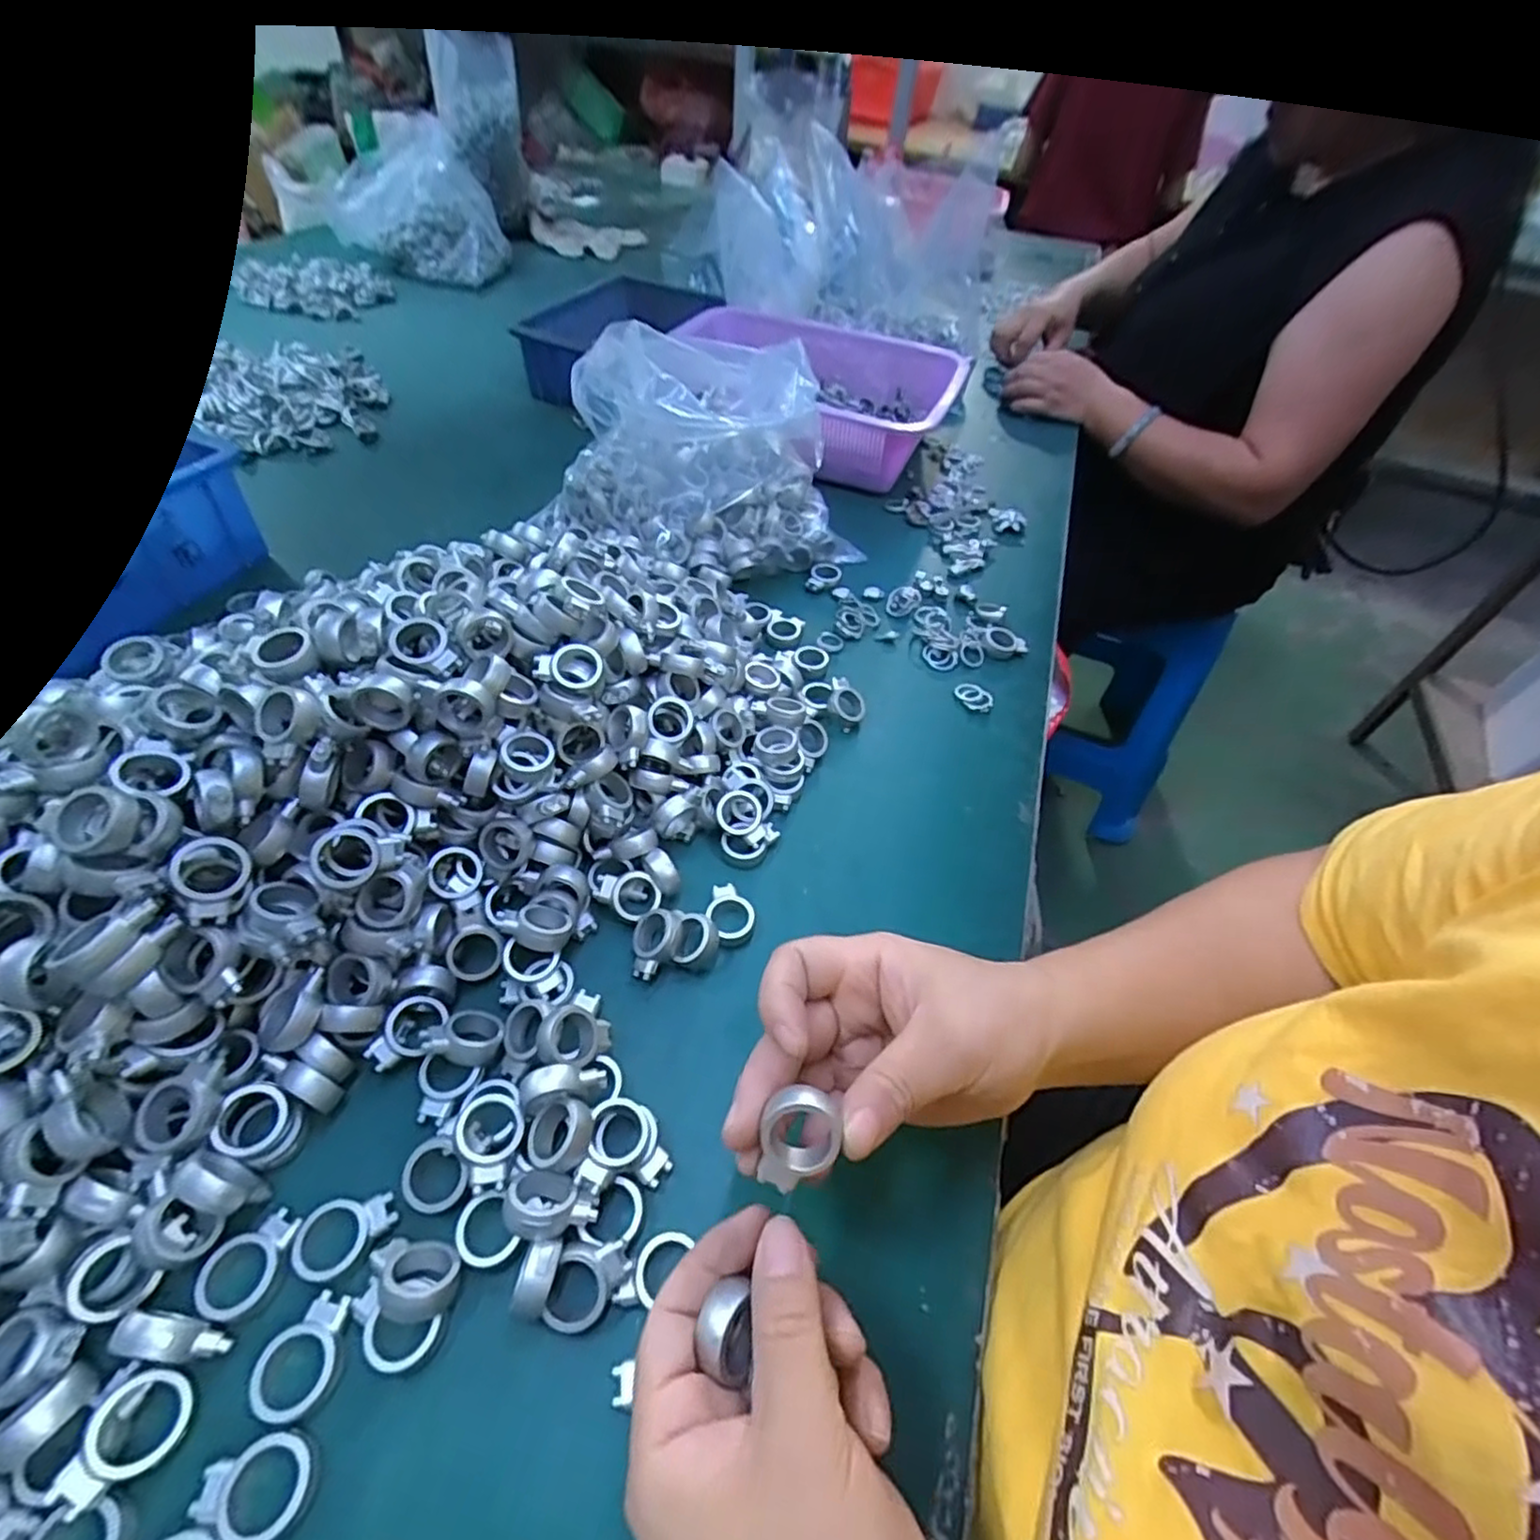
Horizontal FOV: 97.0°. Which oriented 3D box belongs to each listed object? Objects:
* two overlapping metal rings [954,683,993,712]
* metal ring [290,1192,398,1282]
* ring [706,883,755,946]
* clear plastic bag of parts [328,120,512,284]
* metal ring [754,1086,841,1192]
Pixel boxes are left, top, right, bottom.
[{"bbox_3d":[0.145,-0.052,0.487,0.027,0.006,0.027,24,52,13],"label":"two overlapping metal rings"},{"bbox_3d":[-0.161,0.175,0.258,0.034,0.006,0.024,-24,57,-24],"label":"metal ring"},{"bbox_3d":[-0.022,0.076,0.360,0.022,0.011,0.032,-22,56,-23],"label":"ring"},{"bbox_3d":[-0.515,-0.788,0.936,0.261,0.139,0.102,5,50,-2],"label":"clear plastic bag of parts"},{"bbox_3d":[0.010,0.121,0.222,0.022,0.011,0.031,11,93,5],"label":"metal ring"}]

